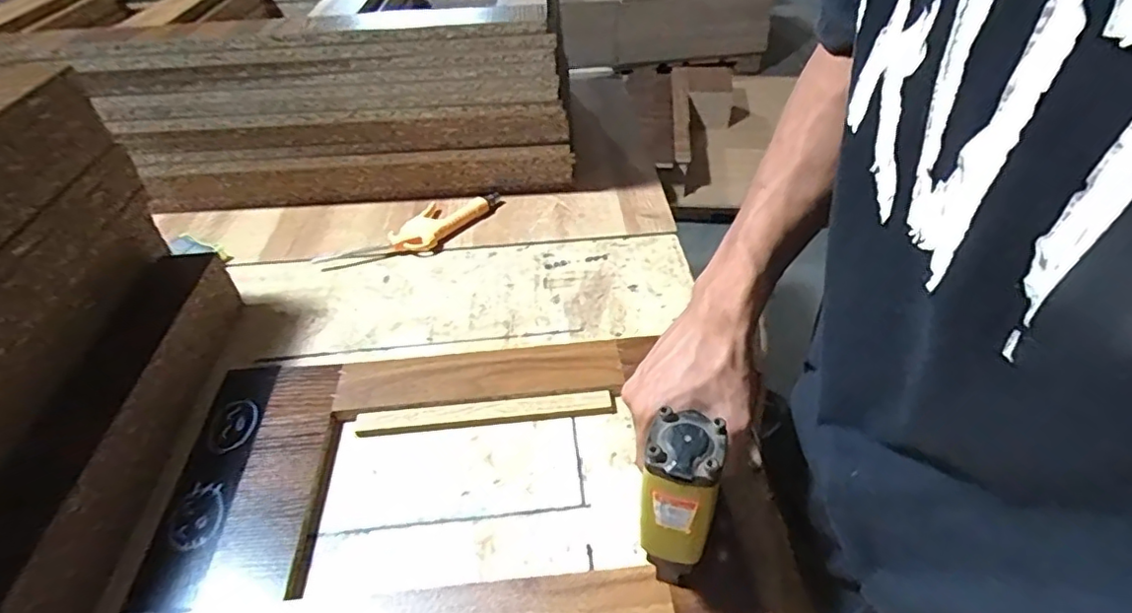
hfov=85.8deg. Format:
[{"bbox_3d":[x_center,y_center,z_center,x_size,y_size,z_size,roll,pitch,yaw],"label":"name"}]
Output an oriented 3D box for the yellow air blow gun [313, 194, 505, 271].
[{"bbox_3d":[-0.159,-0.116,0.794,0.066,0.018,0.159,26,49,29],"label":"yellow air blow gun"}]

